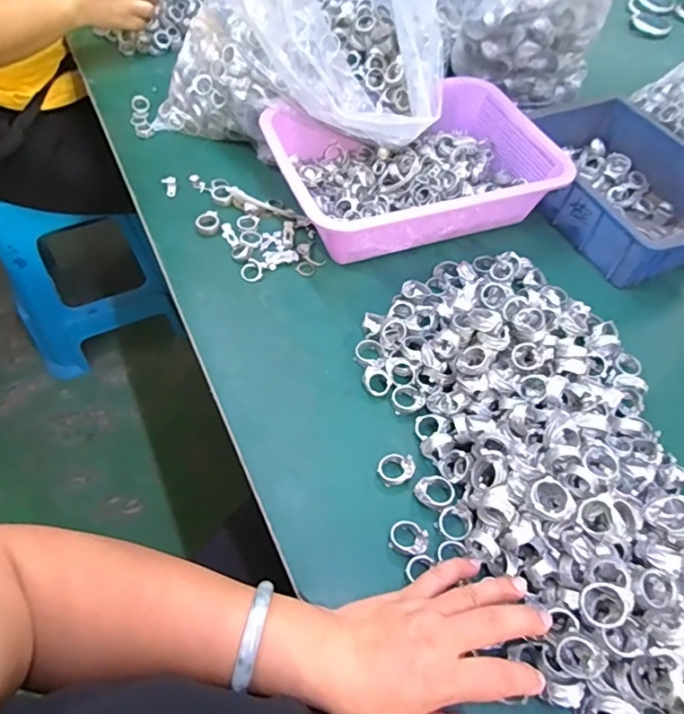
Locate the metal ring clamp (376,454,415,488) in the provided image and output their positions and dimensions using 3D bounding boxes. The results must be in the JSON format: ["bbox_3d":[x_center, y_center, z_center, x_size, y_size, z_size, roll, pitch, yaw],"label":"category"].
[{"bbox_3d":[0.044,0.091,0.416,0.029,0.007,0.024,-22,67,2],"label":"metal ring clamp"}]

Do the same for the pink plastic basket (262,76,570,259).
[{"bbox_3d":[0.082,-0.214,0.588,0.312,0.076,0.223,-20,59,-16],"label":"pink plastic basket"}]

